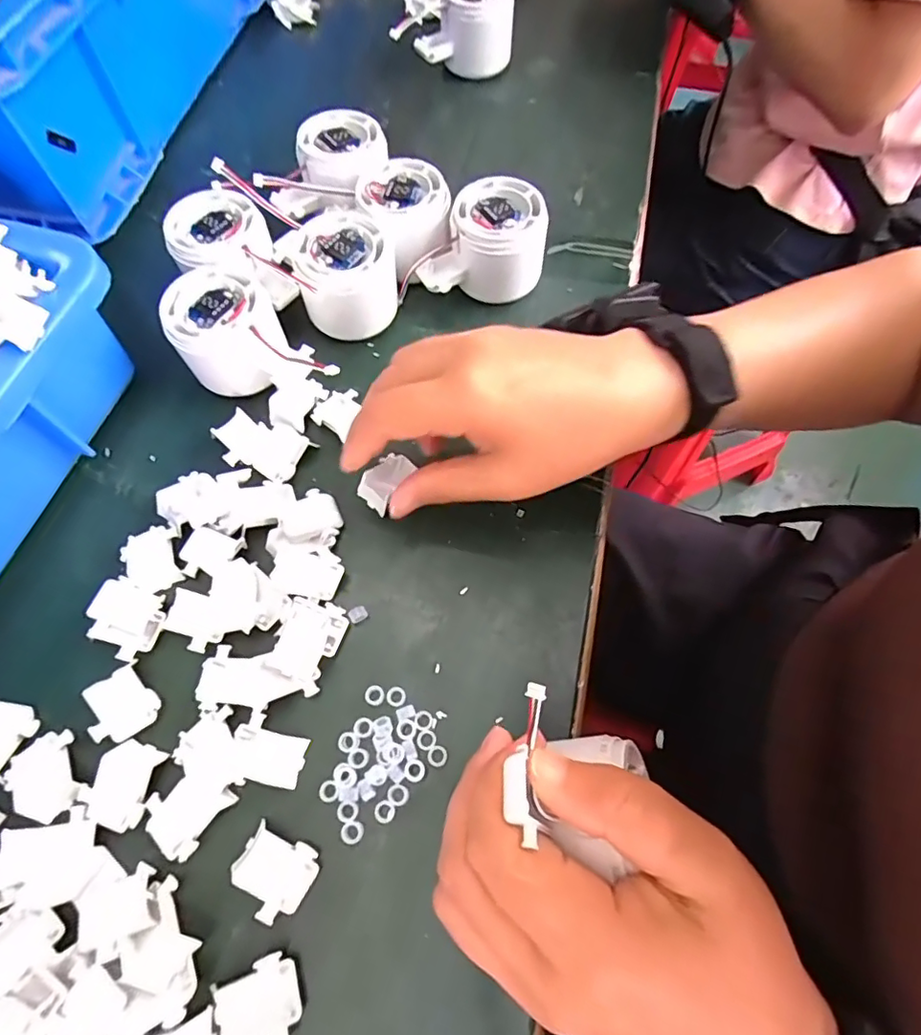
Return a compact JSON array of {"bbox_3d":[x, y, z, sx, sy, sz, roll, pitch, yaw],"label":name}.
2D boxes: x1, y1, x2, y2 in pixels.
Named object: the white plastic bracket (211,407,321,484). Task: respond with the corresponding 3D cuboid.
[{"bbox_3d":[-0.112,-0.042,0.312,0.049,0.010,0.034,21,67,6],"label":"white plastic bracket"}]

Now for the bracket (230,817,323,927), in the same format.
[{"bbox_3d":[-0.078,0.148,0.229,0.032,0.011,0.028,29,68,10],"label":"bracket"}]

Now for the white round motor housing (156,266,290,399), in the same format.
[{"bbox_3d":[-0.134,-0.106,0.317,0.058,0.041,0.061,1,66,-3],"label":"white round motor housing"}]

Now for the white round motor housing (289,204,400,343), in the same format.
[{"bbox_3d":[-0.071,-0.145,0.336,0.055,0.052,0.056,1,66,-3],"label":"white round motor housing"}]

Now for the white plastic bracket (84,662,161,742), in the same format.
[{"bbox_3d":[-0.160,0.087,0.255,0.028,0.006,0.030,-33,72,-16],"label":"white plastic bracket"}]

